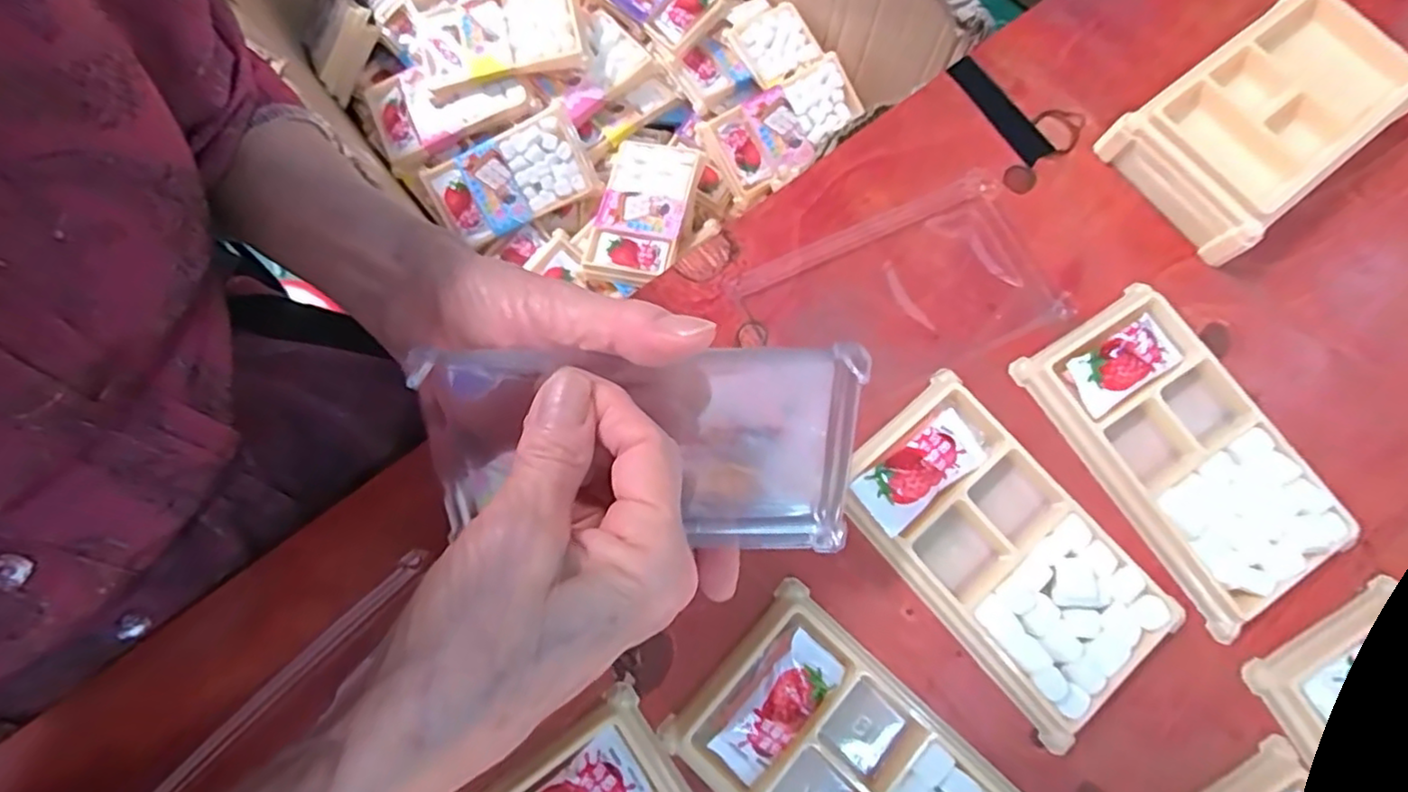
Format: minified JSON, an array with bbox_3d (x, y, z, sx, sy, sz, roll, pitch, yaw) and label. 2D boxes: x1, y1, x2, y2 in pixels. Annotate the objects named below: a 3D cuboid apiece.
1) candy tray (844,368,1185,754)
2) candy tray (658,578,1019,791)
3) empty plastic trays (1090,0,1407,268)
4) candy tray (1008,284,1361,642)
[{"bbox_3d":[0.120,0.062,0.268,0.073,0.015,0.130,-39,79,-12],"label":"candy tray"},{"bbox_3d":[0.057,0.145,0.243,0.131,0.014,0.078,41,77,9],"label":"candy tray"},{"bbox_3d":[0.269,-0.134,0.314,0.133,0.031,0.077,-37,79,-11],"label":"empty plastic trays"},{"bbox_3d":[0.205,0.022,0.282,0.075,0.013,0.131,-32,78,-10],"label":"candy tray"}]

